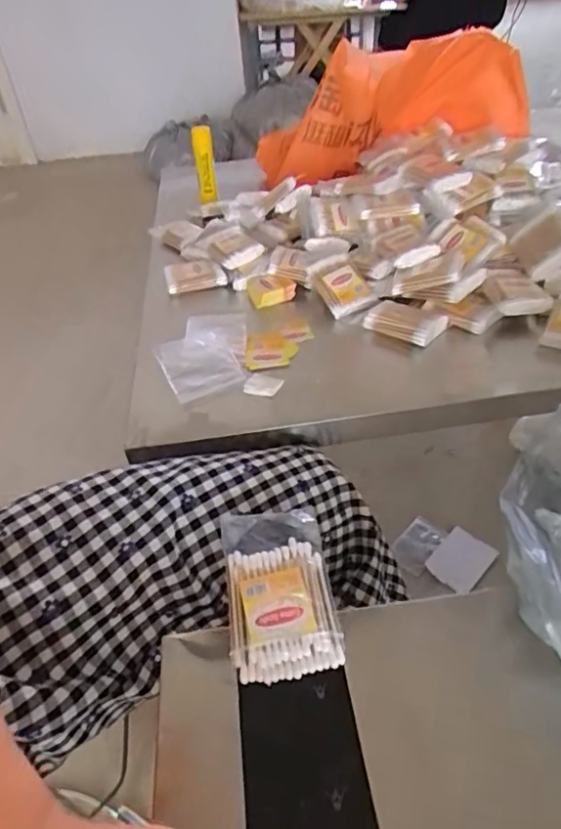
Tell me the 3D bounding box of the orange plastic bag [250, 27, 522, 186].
[{"bbox_3d":[0.101,-0.430,0.812,0.479,0.156,0.184,4,37,46],"label":"orange plastic bag"}]

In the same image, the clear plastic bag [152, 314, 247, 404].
[{"bbox_3d":[-0.080,-0.068,0.565,0.086,0.012,0.154,-5,42,2],"label":"clear plastic bag"}]

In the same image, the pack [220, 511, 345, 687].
[{"bbox_3d":[-0.002,0.107,0.341,0.063,0.012,0.111,-9,42,-3],"label":"pack"}]

